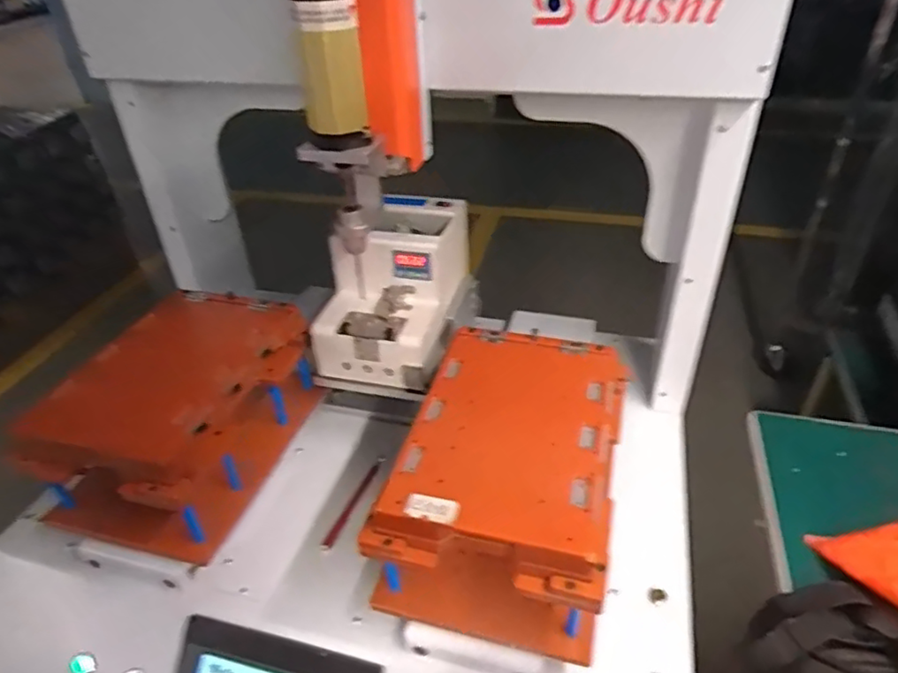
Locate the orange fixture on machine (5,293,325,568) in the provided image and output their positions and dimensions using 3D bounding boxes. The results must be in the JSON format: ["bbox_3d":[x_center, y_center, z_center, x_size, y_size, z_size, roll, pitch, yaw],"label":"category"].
[{"bbox_3d":[-0.275,0.084,0.653,0.192,0.152,0.253,8,38,15],"label":"orange fixture on machine"}]

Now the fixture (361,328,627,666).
[{"bbox_3d":[0.056,0.130,0.567,0.176,0.137,0.248,7,38,14],"label":"fixture"}]

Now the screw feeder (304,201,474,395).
[{"bbox_3d":[-0.062,-0.057,0.724,0.141,0.154,0.197,8,38,15],"label":"screw feeder"}]

